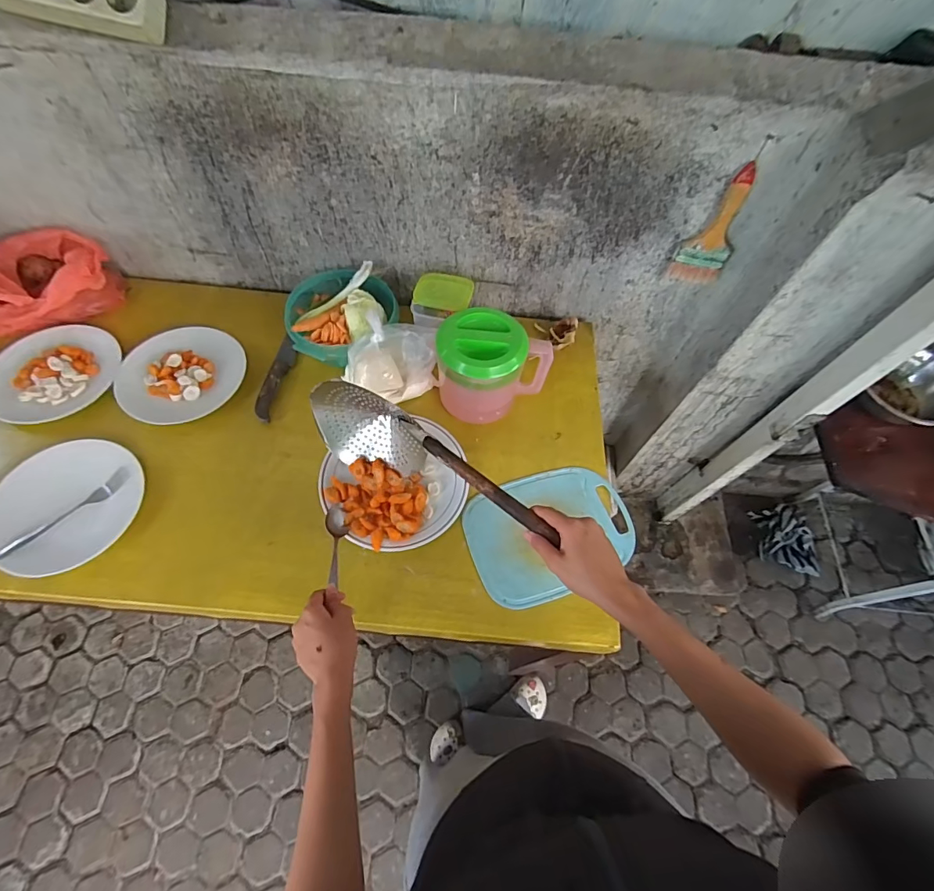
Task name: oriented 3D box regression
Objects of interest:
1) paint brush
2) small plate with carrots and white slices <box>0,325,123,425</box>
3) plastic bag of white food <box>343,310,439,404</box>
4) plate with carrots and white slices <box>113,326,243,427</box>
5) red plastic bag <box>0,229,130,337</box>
[{"bbox_3d":[0.411,-0.349,0.739,0.083,0.198,0.017,10,63,3],"label":"paint brush"},{"bbox_3d":[-0.705,-0.126,0.769,0.206,0.023,0.175,-32,68,-17],"label":"small plate with carrots and white slices"},{"bbox_3d":[-0.128,-0.142,0.750,0.154,0.099,0.106,-7,63,-6],"label":"plastic bag of white food"},{"bbox_3d":[-0.493,-0.120,0.774,0.199,0.029,0.180,-5,63,-5],"label":"plate with carrots and white slices"},{"bbox_3d":[-0.778,-0.299,0.823,0.244,0.101,0.144,-13,64,-9],"label":"red plastic bag"}]

